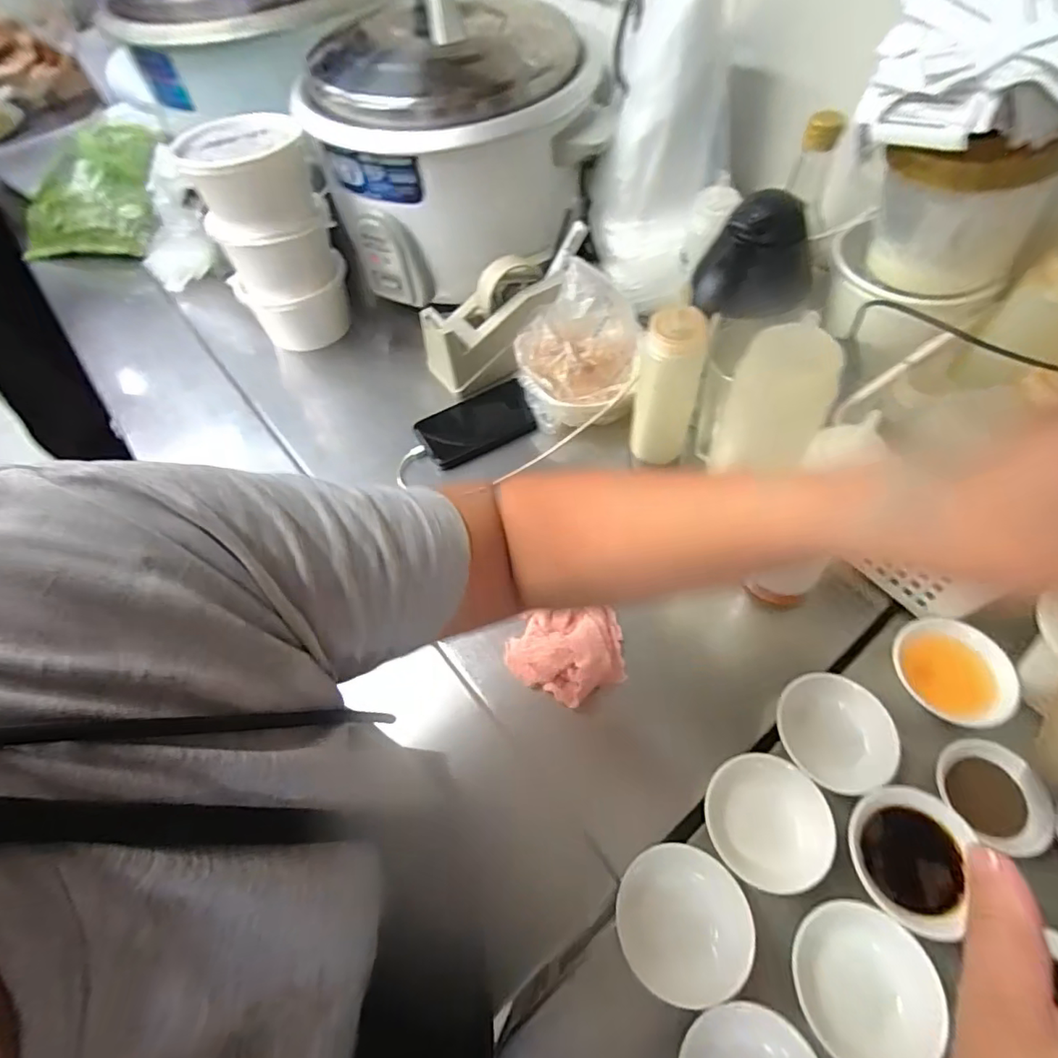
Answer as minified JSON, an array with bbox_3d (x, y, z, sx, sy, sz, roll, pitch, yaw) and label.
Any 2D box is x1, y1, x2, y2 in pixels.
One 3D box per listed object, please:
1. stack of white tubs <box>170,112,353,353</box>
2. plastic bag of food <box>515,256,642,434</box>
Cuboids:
[{"bbox_3d":[-0.305,-0.347,0.673,0.137,0.225,0.120,-27,59,-12],"label":"stack of white tubs"},{"bbox_3d":[0.053,-0.203,0.603,0.140,0.113,0.139,-1,57,4],"label":"plastic bag of food"}]

